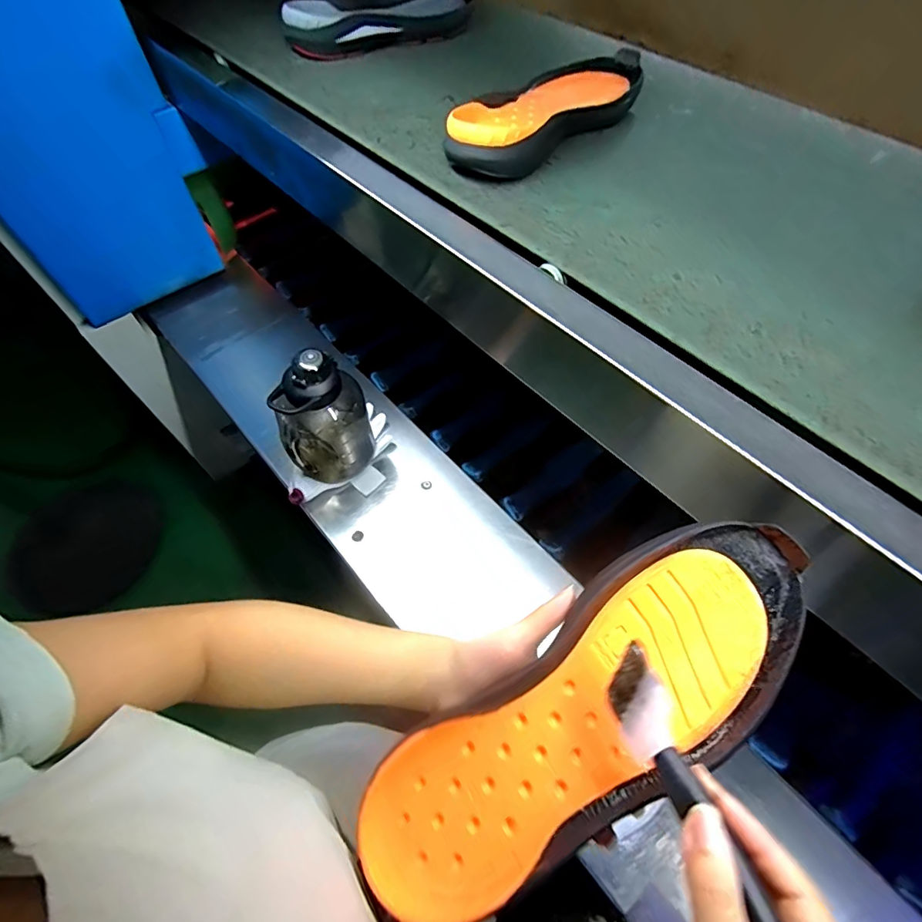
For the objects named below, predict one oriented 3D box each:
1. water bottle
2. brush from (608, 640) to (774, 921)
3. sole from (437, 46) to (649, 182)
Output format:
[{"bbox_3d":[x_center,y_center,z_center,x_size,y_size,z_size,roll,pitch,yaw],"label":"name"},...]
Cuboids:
[{"bbox_3d":[-0.203,-0.059,0.715,0.123,0.237,0.101,-18,56,-10],"label":"water bottle"},{"bbox_3d":[0.115,0.168,0.211,0.025,0.026,0.171,-14,38,-10],"label":"brush"},{"bbox_3d":[0.104,-0.397,0.544,0.115,0.054,0.296,35,63,19],"label":"sole"}]

